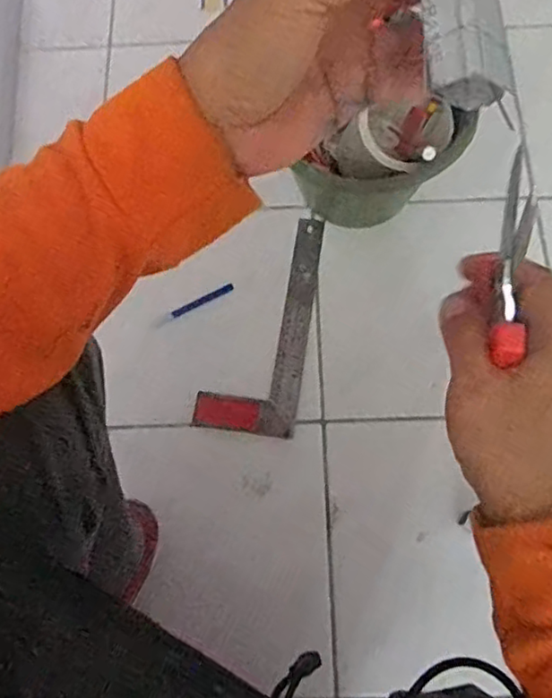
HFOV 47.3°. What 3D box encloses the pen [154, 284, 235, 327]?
[{"bbox_3d":[-0.106,-0.057,0.823,0.112,0.013,0.010,-24,72,-5],"label":"pen"}]

